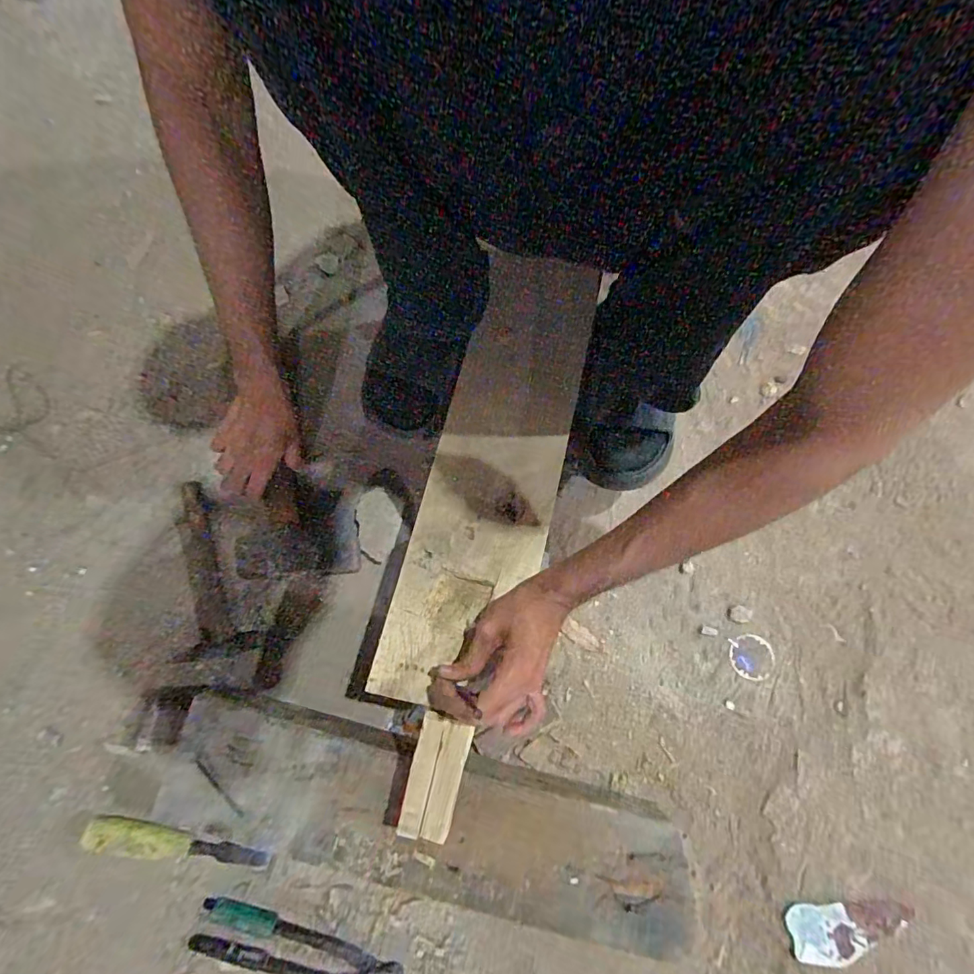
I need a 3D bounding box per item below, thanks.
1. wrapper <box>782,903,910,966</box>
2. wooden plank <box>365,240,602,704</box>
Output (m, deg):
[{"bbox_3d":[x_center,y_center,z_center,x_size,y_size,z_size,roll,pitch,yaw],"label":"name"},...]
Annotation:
[{"bbox_3d":[0.387,0.475,0.518,0.132,0.006,0.051,0,73,-2],"label":"wrapper"},{"bbox_3d":[0.012,-0.032,0.527,0.134,0.032,0.497,14,73,2],"label":"wooden plank"}]

